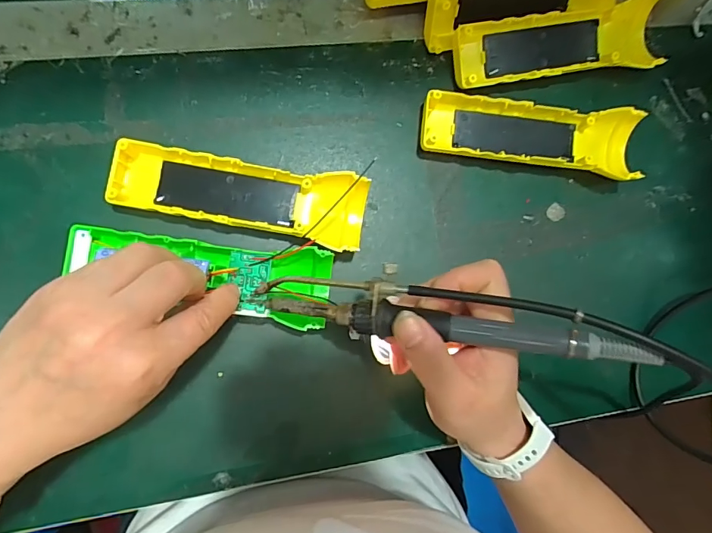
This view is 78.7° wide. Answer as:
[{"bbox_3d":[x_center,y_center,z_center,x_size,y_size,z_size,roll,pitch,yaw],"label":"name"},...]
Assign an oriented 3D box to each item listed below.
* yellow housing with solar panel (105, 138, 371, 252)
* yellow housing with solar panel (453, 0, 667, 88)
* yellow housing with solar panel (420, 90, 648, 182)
[{"bbox_3d":[-0.075,-0.046,0.290,0.162,0.024,0.047,9,85,-7],"label":"yellow housing with solar panel"},{"bbox_3d":[0.156,-0.165,0.328,0.164,0.027,0.047,-12,88,-8],"label":"yellow housing with solar panel"},{"bbox_3d":[0.129,-0.099,0.321,0.160,0.024,0.050,8,85,-7],"label":"yellow housing with solar panel"}]

